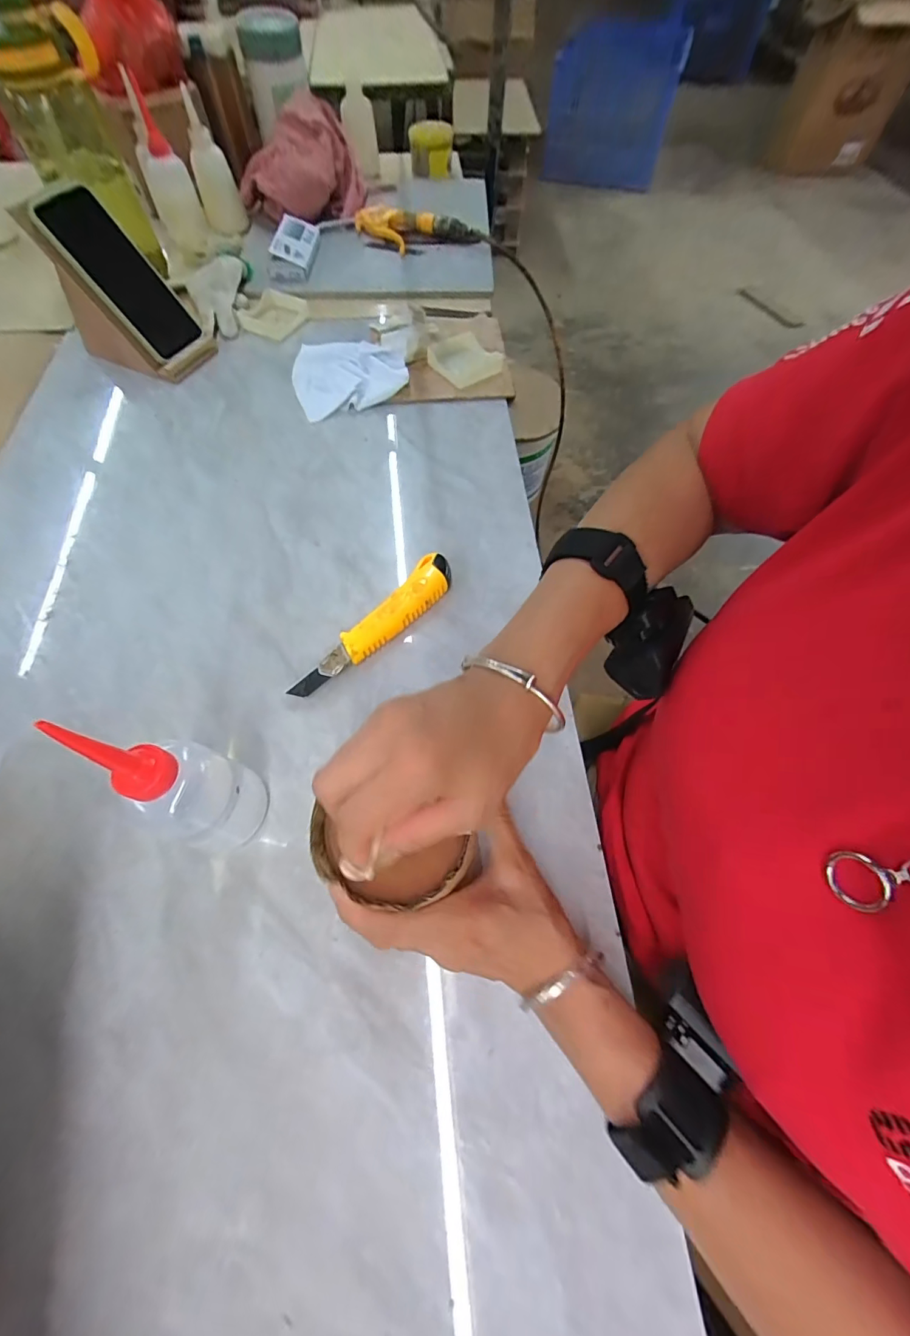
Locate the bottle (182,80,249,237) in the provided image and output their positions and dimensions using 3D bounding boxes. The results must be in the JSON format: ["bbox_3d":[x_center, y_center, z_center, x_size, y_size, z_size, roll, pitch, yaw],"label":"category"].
[{"bbox_3d":[-0.383,-0.784,0.741,0.063,0.143,0.042,-18,64,-9],"label":"bottle"}]

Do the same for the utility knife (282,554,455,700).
[{"bbox_3d":[-0.066,-0.039,0.427,0.036,0.020,0.187,36,68,17],"label":"utility knife"}]

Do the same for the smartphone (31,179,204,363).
[{"bbox_3d":[-0.394,-0.469,0.562,0.012,0.167,0.079,5,57,42],"label":"smartphone"}]

